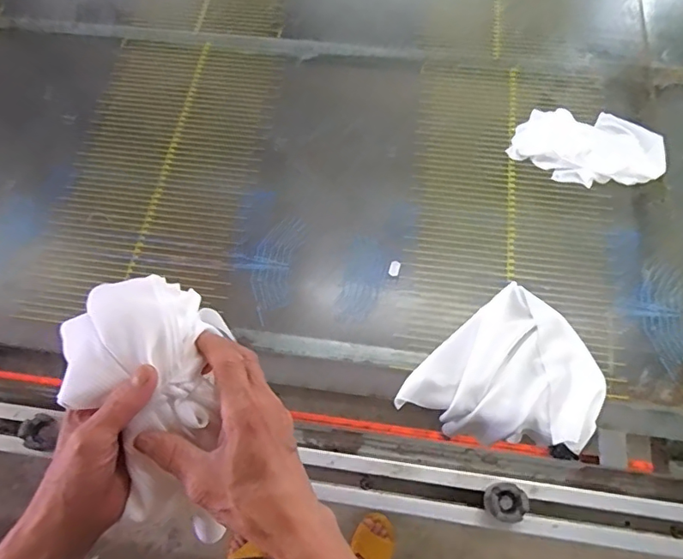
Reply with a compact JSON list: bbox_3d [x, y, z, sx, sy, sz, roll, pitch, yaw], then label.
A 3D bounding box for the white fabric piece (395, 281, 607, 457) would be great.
[{"bbox_3d":[0.205,0.131,0.609,0.186,0.059,0.206,42,74,18],"label":"white fabric piece"}]

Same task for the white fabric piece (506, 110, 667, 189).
[{"bbox_3d":[0.350,-0.191,0.720,0.209,0.029,0.128,-1,64,2],"label":"white fabric piece"}]

